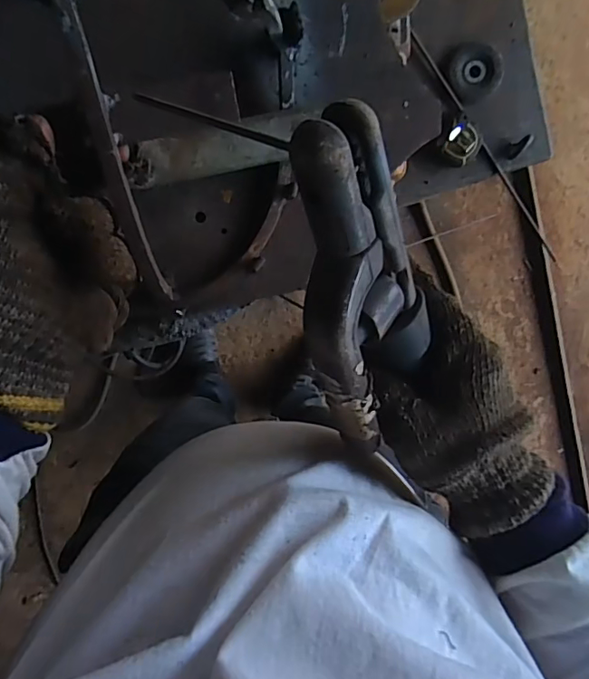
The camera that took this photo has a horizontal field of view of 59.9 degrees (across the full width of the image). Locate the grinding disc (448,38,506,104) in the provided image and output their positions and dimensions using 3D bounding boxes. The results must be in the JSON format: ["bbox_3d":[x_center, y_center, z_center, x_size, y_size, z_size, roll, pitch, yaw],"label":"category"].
[{"bbox_3d":[0.251,-0.371,0.707,0.072,0.010,0.086,17,95,-9],"label":"grinding disc"}]

